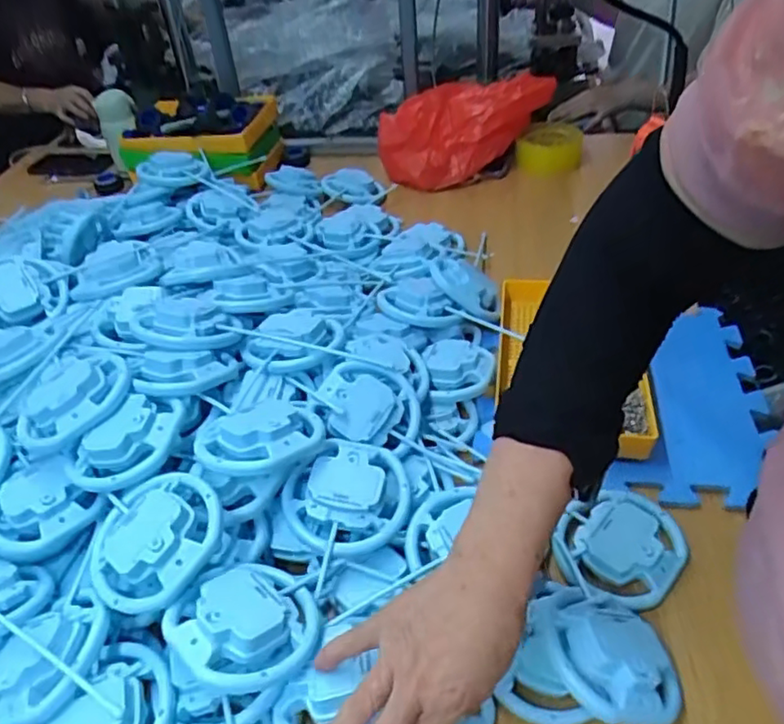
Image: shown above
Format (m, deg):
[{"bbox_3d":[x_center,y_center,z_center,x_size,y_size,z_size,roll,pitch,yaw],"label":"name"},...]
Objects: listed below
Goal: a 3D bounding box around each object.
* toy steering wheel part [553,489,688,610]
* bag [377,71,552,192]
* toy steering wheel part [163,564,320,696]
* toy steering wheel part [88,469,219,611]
[{"bbox_3d":[0.190,0.153,0.530,0.096,0.032,0.090,-3,41,3],"label":"toy steering wheel part"},{"bbox_3d":[0.125,-0.411,1.147,0.285,0.136,0.158,-35,49,-29],"label":"bag"},{"bbox_3d":[-0.104,0.180,0.446,0.098,0.049,0.094,-3,41,3],"label":"toy steering wheel part"},{"bbox_3d":[-0.177,0.131,0.474,0.091,0.030,0.099,-11,43,18],"label":"toy steering wheel part"}]

